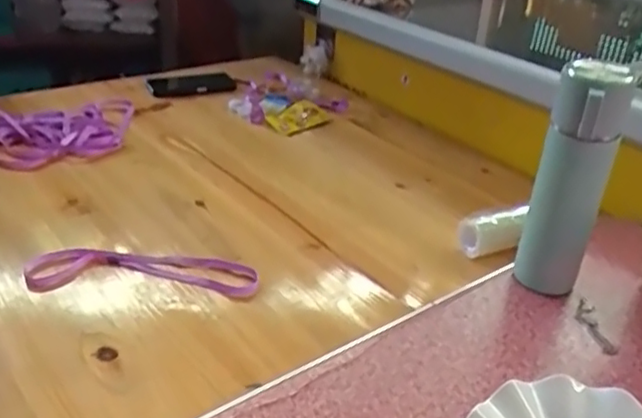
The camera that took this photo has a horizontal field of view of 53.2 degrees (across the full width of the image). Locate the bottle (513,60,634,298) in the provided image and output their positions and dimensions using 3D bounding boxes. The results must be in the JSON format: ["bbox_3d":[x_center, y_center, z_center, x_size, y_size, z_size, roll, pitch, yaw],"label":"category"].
[{"bbox_3d":[0.247,-0.014,0.643,0.066,0.250,0.063,17,32,22],"label":"bottle"}]

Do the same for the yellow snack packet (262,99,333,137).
[{"bbox_3d":[-0.040,-0.152,1.089,0.092,0.033,0.067,-20,37,-35],"label":"yellow snack packet"}]

